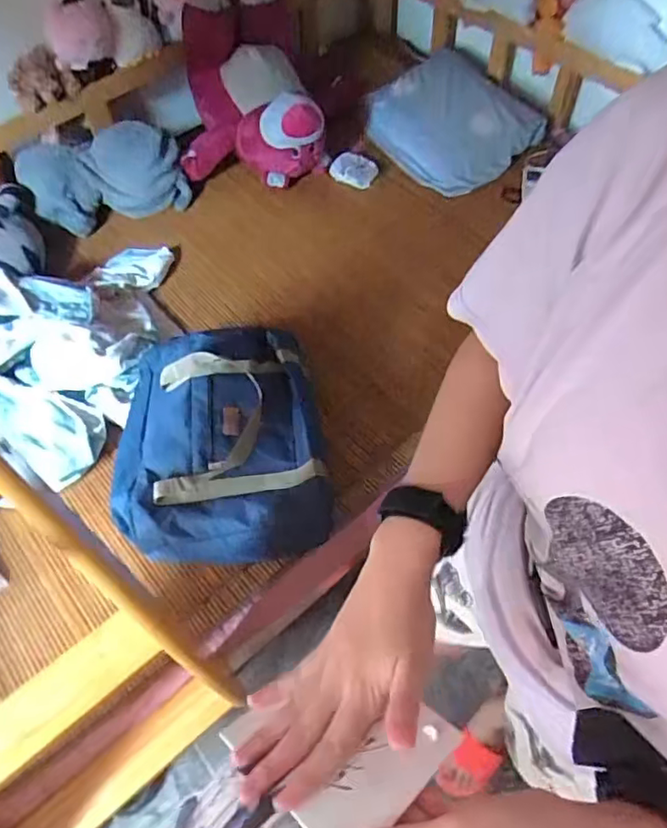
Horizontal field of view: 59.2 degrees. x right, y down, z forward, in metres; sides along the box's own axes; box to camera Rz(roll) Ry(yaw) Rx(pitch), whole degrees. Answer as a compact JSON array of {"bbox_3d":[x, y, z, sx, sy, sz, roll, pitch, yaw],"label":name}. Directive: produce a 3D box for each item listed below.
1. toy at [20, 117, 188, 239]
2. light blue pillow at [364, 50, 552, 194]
[{"bbox_3d":[-0.561,-0.582,1.471,0.365,0.200,0.135,-22,60,-9],"label":"toy"},{"bbox_3d":[0.306,-0.828,1.639,0.378,0.096,0.468,-25,61,-11],"label":"light blue pillow"}]

